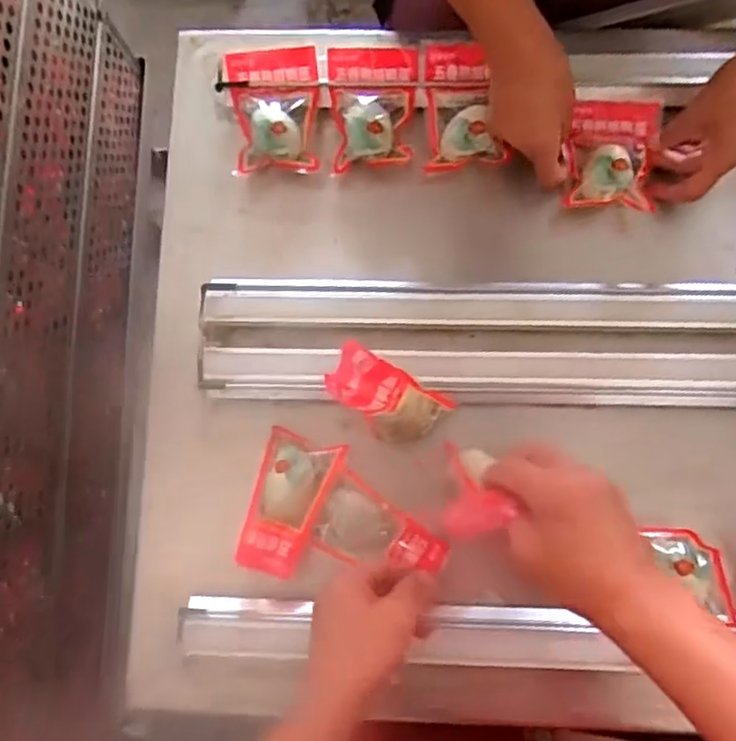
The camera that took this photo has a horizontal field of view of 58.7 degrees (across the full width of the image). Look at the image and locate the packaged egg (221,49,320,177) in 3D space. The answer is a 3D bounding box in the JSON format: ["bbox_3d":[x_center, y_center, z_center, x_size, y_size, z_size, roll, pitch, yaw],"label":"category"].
[{"bbox_3d":[-0.091,-0.253,0.639,0.086,0.033,0.114,-3,81,3],"label":"packaged egg"}]

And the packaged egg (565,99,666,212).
[{"bbox_3d":[0.236,-0.200,0.629,0.072,0.056,0.100,4,81,4],"label":"packaged egg"}]

